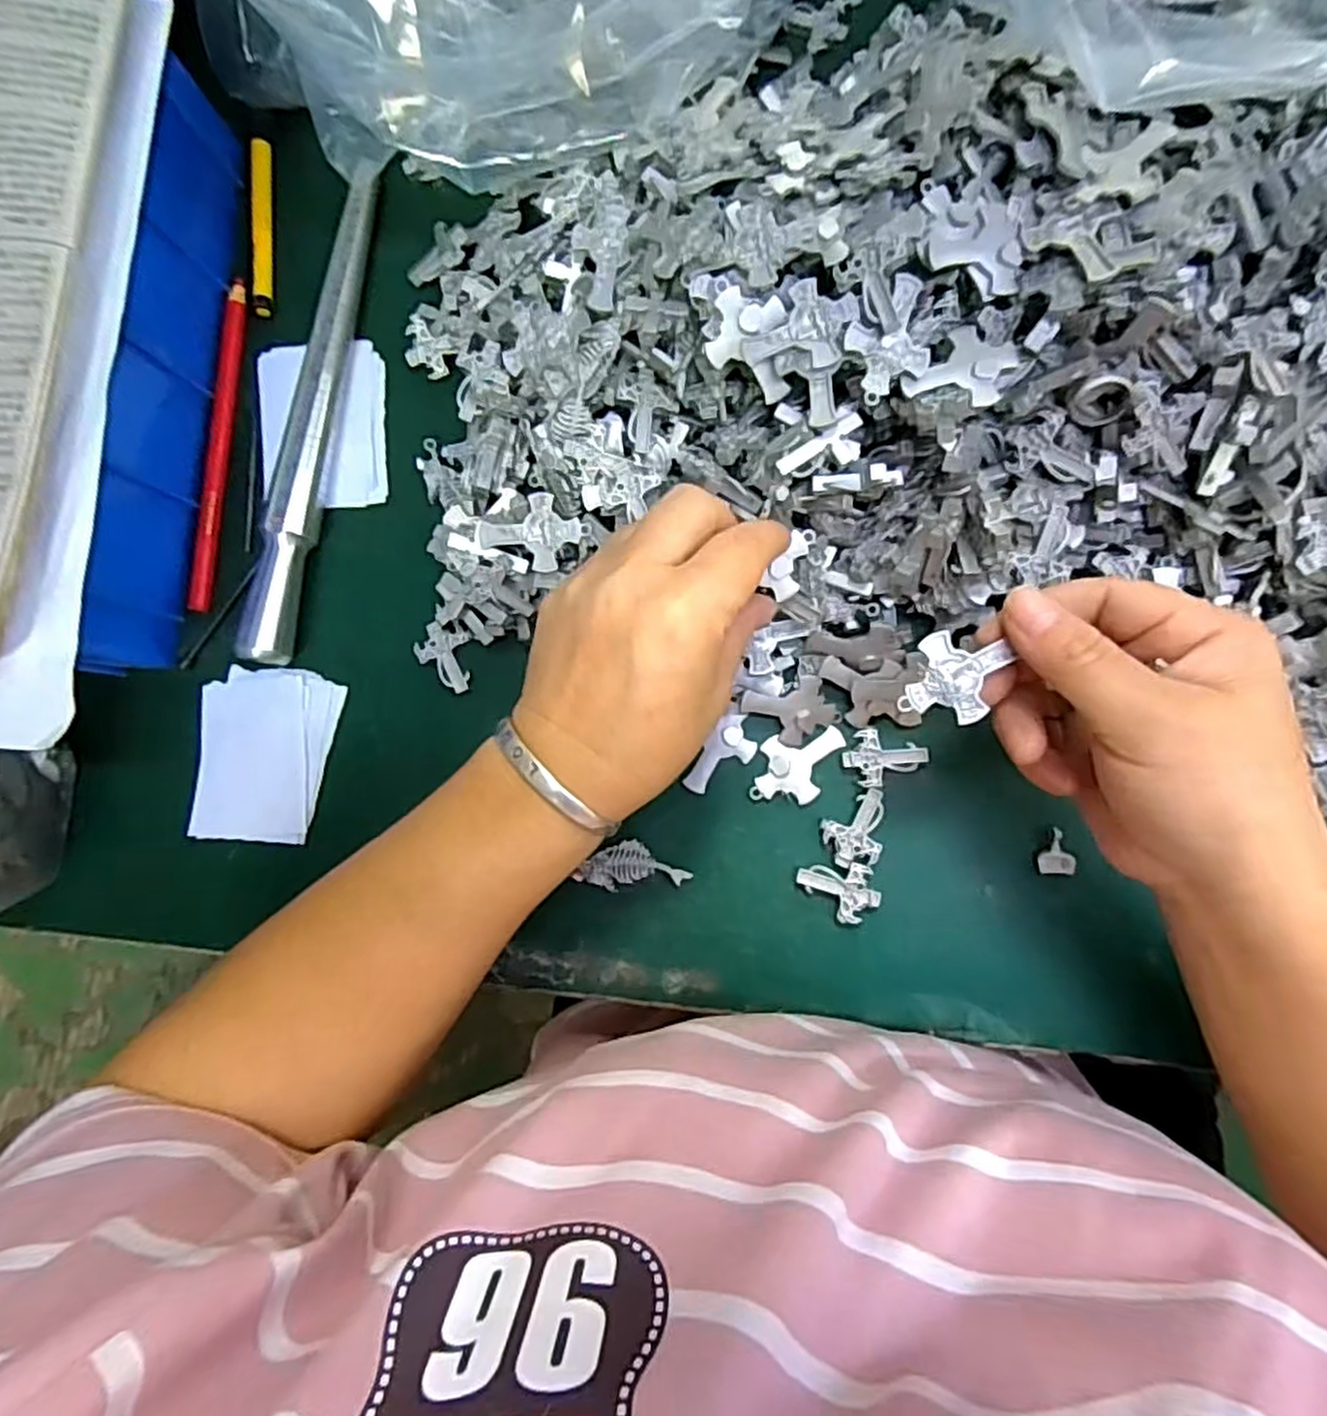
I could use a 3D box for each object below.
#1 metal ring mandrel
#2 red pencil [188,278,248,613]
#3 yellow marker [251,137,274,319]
[{"bbox_3d":[-0.161,-0.139,0.339,0.017,0.021,0.238,9,86,7],"label":"metal ring mandrel"},{"bbox_3d":[-0.213,-0.125,0.350,0.010,0.004,0.158,6,86,-19],"label":"red pencil"},{"bbox_3d":[-0.196,-0.234,0.356,0.008,0.007,0.088,-3,85,6],"label":"yellow marker"}]

